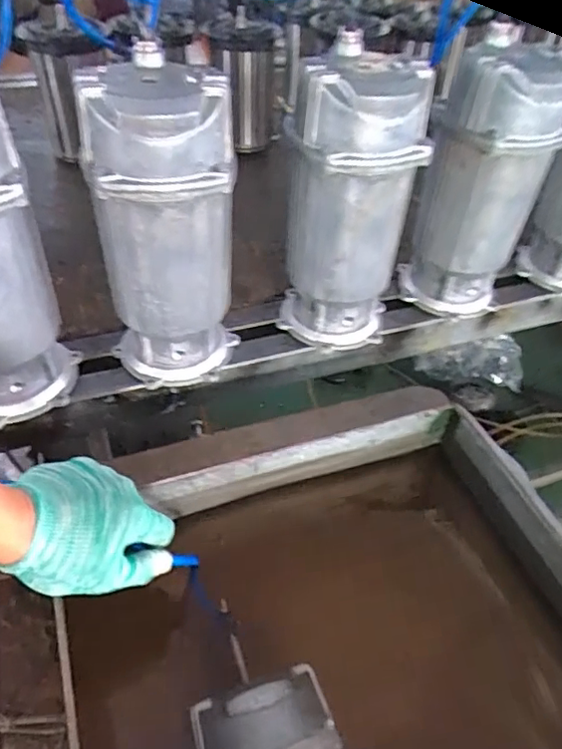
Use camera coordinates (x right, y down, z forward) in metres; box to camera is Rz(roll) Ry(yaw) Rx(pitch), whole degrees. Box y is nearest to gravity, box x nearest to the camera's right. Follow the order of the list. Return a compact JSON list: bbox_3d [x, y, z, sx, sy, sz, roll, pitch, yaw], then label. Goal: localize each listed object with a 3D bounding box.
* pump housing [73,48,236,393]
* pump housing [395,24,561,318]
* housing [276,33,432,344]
[{"bbox_3d":[-0.112,-0.129,0.545,0.126,0.294,0.107,-7,46,-11],"label":"pump housing"},{"bbox_3d":[0.227,-0.215,0.645,0.129,0.305,0.108,18,46,14],"label":"pump housing"},{"bbox_3d":[0.068,-0.174,0.605,0.116,0.292,0.113,-9,46,-13],"label":"housing"}]

